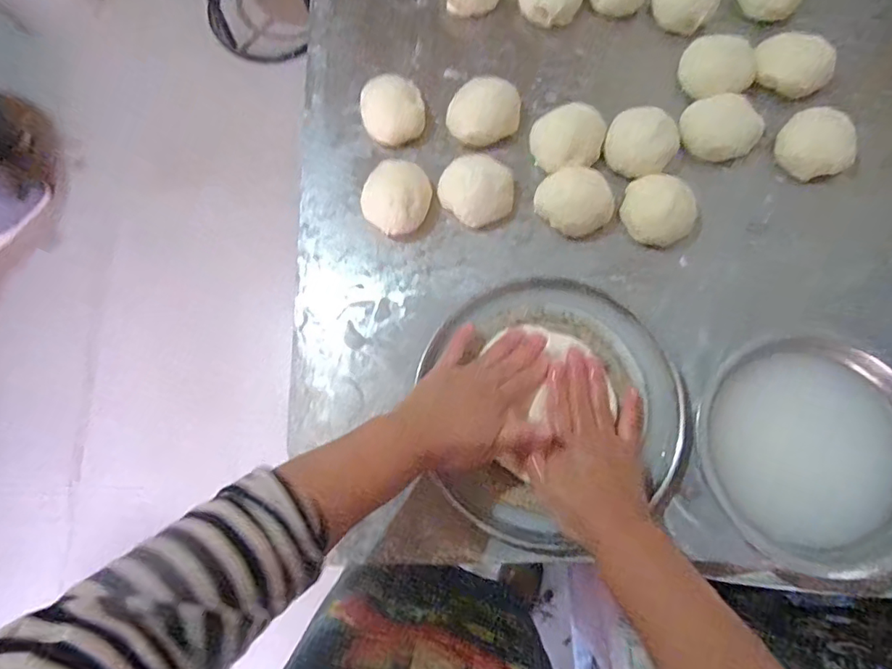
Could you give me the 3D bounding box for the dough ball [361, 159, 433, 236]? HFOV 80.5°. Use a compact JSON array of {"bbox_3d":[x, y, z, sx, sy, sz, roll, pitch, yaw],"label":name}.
[{"bbox_3d":[-0.047,-0.141,0.524,0.068,0.036,0.075,25,79,7],"label":"dough ball"}]

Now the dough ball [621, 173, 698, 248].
[{"bbox_3d":[0.210,-0.121,0.516,0.079,0.045,0.060,37,81,9],"label":"dough ball"}]

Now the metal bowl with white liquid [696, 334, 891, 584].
[{"bbox_3d":[0.312,0.097,0.448,0.165,0.061,0.189,-7,77,0],"label":"metal bowl with white liquid"}]

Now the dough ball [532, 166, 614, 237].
[{"bbox_3d":[0.130,-0.134,0.531,0.069,0.036,0.077,-32,78,-5],"label":"dough ball"}]

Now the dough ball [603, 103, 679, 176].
[{"bbox_3d":[0.197,-0.192,0.536,0.067,0.044,0.061,0,77,2],"label":"dough ball"}]

